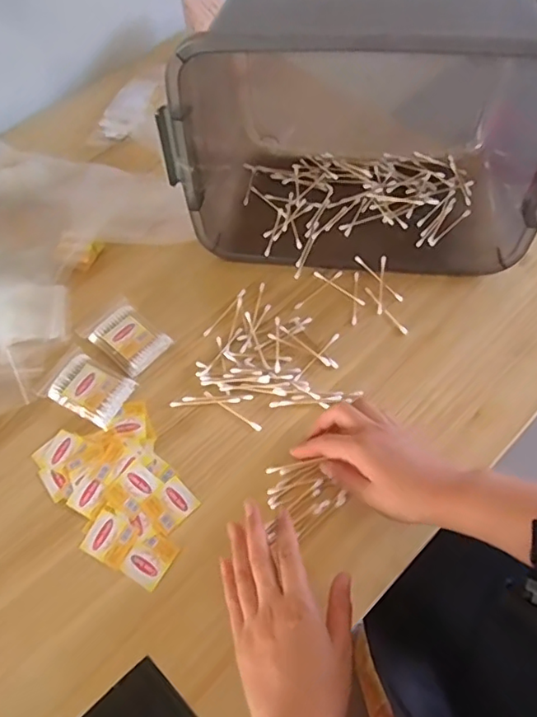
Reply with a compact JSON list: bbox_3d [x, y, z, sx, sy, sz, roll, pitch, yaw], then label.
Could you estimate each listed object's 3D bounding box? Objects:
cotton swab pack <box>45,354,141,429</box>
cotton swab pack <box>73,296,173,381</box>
[{"bbox_3d":[-0.183,0.031,0.578,0.077,0.014,0.056,25,64,17],"label":"cotton swab pack"},{"bbox_3d":[-0.157,-0.028,0.607,0.061,0.017,0.099,-41,65,-19],"label":"cotton swab pack"}]

